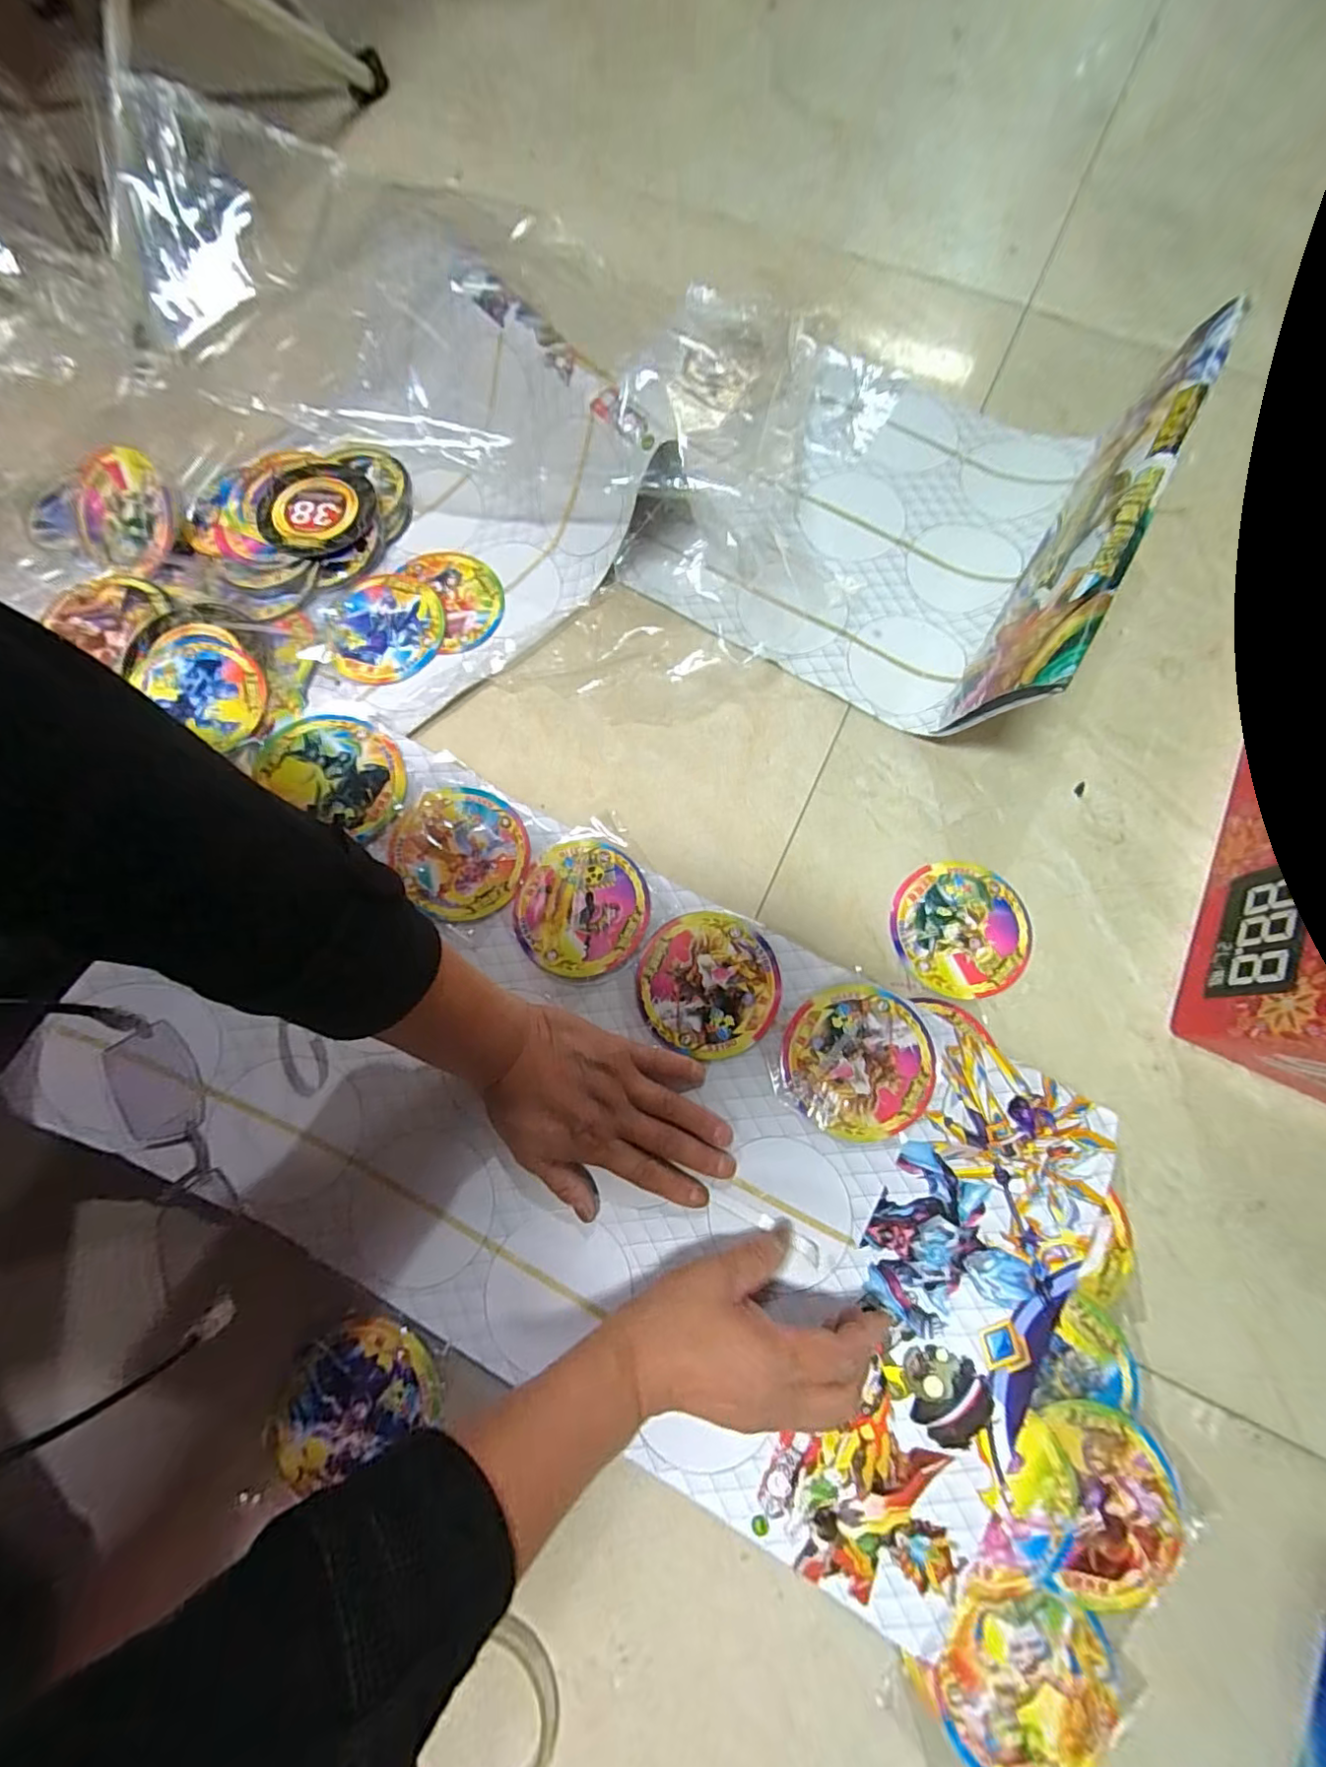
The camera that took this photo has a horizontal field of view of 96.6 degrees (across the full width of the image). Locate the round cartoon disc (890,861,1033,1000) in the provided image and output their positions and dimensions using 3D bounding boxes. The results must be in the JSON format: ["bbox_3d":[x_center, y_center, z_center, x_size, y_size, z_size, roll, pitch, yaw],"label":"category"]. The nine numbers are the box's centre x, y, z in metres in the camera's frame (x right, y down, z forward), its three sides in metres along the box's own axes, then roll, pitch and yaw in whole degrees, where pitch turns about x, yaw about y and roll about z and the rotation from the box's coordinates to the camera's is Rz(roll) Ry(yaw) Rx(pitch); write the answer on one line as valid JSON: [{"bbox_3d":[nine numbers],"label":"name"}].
[{"bbox_3d":[0.210,0.031,0.415,0.094,0.004,0.092,0,76,0],"label":"round cartoon disc"}]

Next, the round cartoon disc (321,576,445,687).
[{"bbox_3d":[-0.220,-0.203,0.468,0.088,0.004,0.090,0,76,0],"label":"round cartoon disc"}]

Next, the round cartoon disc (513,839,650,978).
[{"bbox_3d":[-0.057,0.016,0.419,0.091,0.007,0.095,0,76,0],"label":"round cartoon disc"}]

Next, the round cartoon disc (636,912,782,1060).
[{"bbox_3d":[0.031,0.068,0.403,0.092,0.011,0.094,0,76,0],"label":"round cartoon disc"}]

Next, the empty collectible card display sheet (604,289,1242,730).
[{"bbox_3d":[0.178,-0.310,0.447,0.304,0.104,0.321,30,78,7],"label":"empty collectible card display sheet"}]

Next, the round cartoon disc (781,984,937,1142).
[{"bbox_3d":[0.128,0.116,0.387,0.094,0.004,0.092,-1,80,5],"label":"round cartoon disc"}]

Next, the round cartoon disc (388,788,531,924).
[{"bbox_3d":[-0.143,-0.024,0.427,0.087,0.012,0.096,-39,80,-9],"label":"round cartoon disc"}]

